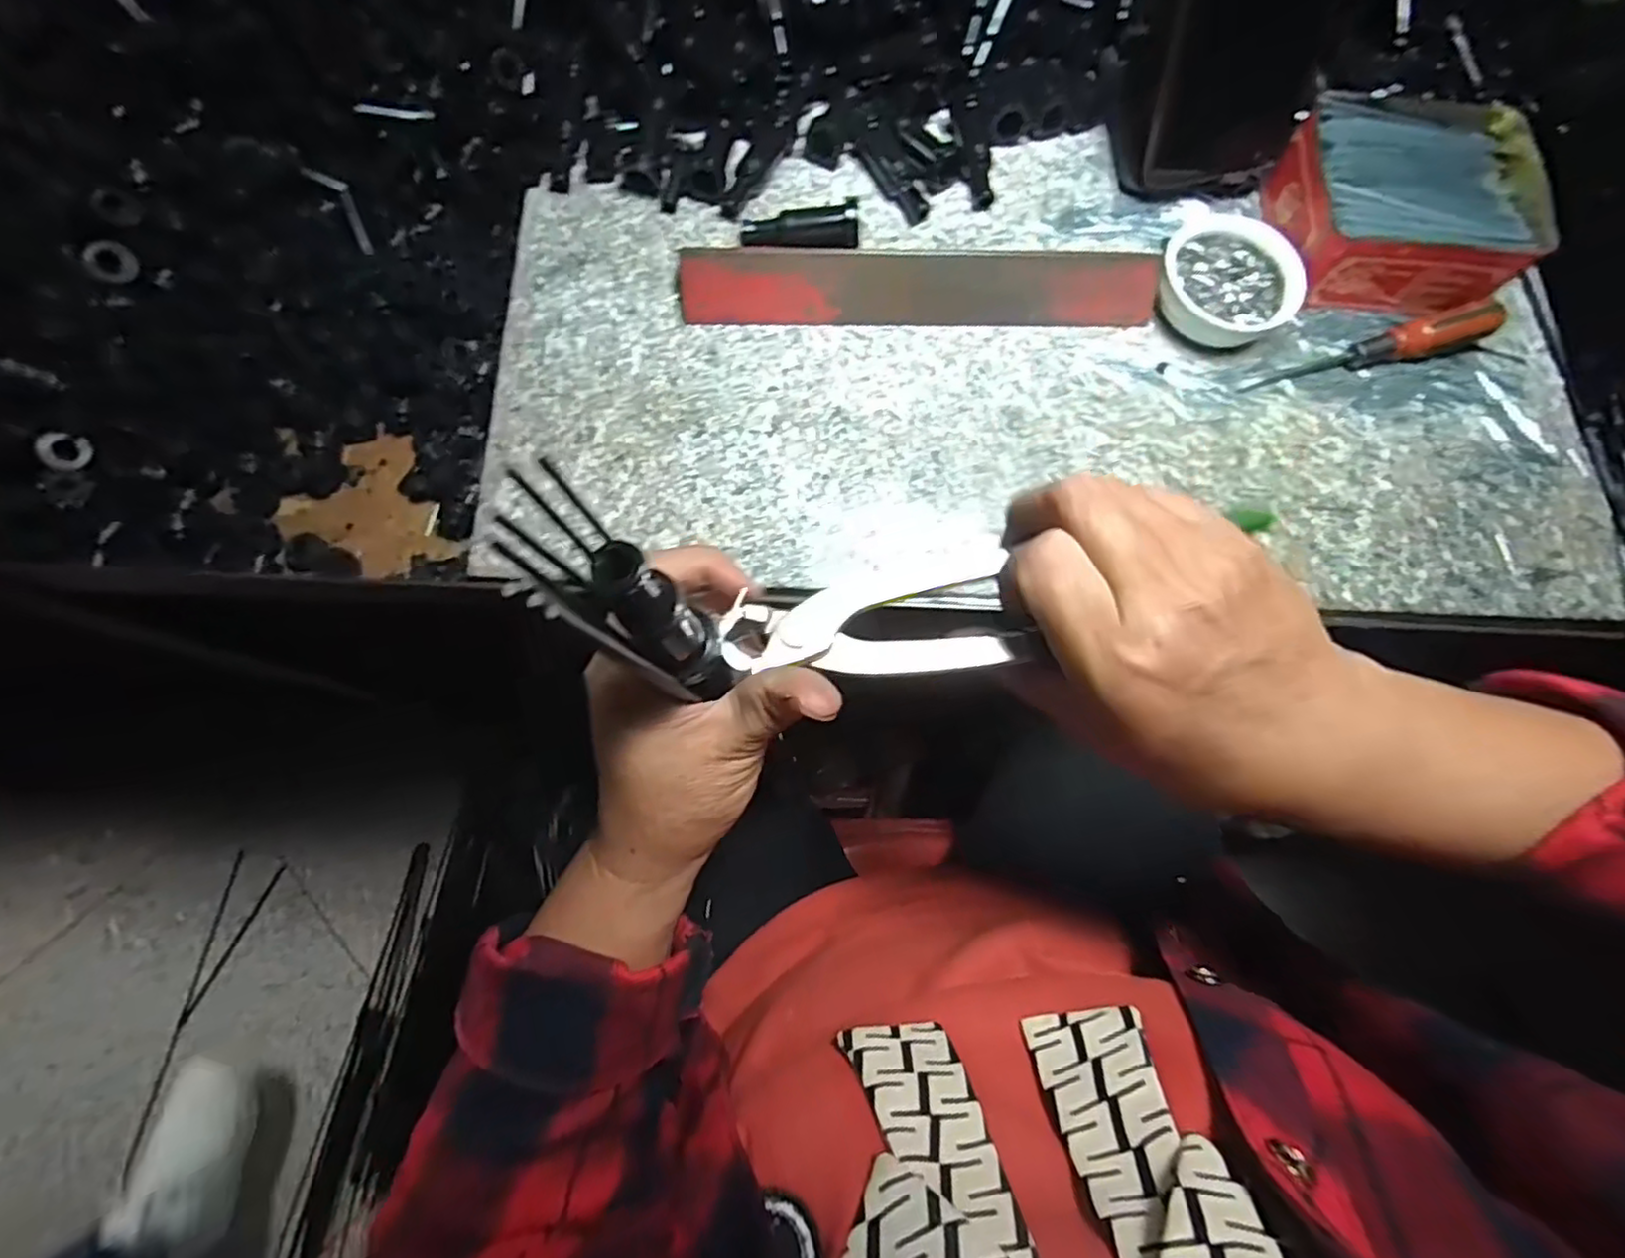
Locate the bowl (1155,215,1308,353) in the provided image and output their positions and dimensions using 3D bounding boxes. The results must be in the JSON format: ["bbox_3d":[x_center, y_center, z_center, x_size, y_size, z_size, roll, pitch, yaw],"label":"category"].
[{"bbox_3d":[0.225,-0.189,0.381,0.067,0.028,0.073,0,75,-2],"label":"bowl"}]

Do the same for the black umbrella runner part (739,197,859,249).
[{"bbox_3d":[-0.007,-0.222,0.383,0.064,0.018,0.017,-3,75,-3],"label":"black umbrella runner part"}]

